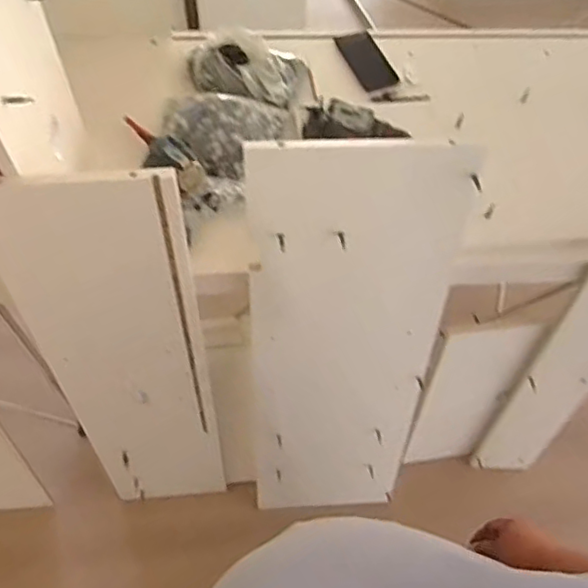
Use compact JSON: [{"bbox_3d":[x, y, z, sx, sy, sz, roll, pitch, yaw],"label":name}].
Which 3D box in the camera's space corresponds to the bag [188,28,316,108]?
[{"bbox_3d":[-0.086,-0.408,1.134,0.235,0.078,0.149,13,60,6],"label":"bag"}]

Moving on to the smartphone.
[{"bbox_3d":[0.144,-0.454,1.216,0.078,0.014,0.148,-19,64,-8],"label":"smartphone"}]

